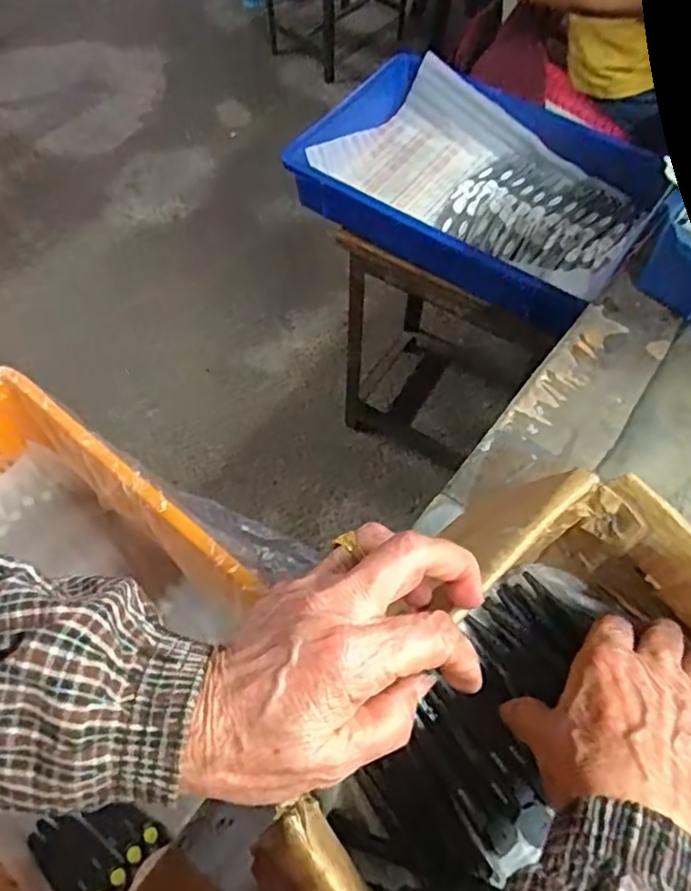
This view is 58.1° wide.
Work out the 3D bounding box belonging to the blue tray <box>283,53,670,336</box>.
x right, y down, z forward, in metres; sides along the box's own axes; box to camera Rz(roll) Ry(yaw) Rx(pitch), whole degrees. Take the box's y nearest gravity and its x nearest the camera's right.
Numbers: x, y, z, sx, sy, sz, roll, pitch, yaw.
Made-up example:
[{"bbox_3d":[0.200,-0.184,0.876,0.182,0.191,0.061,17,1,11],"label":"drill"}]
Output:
[{"bbox_3d":[0.163,-0.367,0.822,0.380,0.080,0.340,30,66,15],"label":"blue tray"}]

